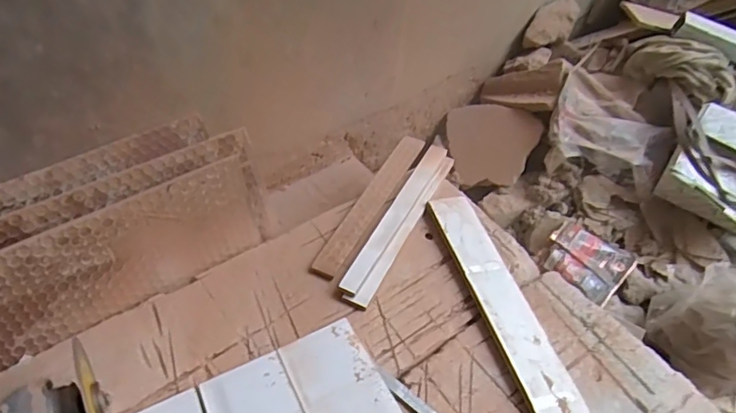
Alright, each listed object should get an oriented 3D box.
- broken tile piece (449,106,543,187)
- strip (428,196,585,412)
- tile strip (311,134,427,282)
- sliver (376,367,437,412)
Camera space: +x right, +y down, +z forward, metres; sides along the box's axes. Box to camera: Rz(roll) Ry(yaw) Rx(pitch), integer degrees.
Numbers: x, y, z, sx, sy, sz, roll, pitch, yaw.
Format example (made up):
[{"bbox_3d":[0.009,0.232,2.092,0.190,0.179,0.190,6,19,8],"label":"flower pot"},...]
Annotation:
[{"bbox_3d":[0.193,-0.100,0.811,0.145,0.008,0.139,-1,68,28],"label":"broken tile piece"},{"bbox_3d":[0.149,0.134,0.472,0.048,0.009,0.388,-10,49,-12],"label":"strip"},{"bbox_3d":[0.008,-0.012,0.612,0.033,0.005,0.254,22,50,16],"label":"tile strip"},{"bbox_3d":[0.047,0.172,0.441,0.100,0.008,0.013,34,54,24],"label":"sliver"}]

